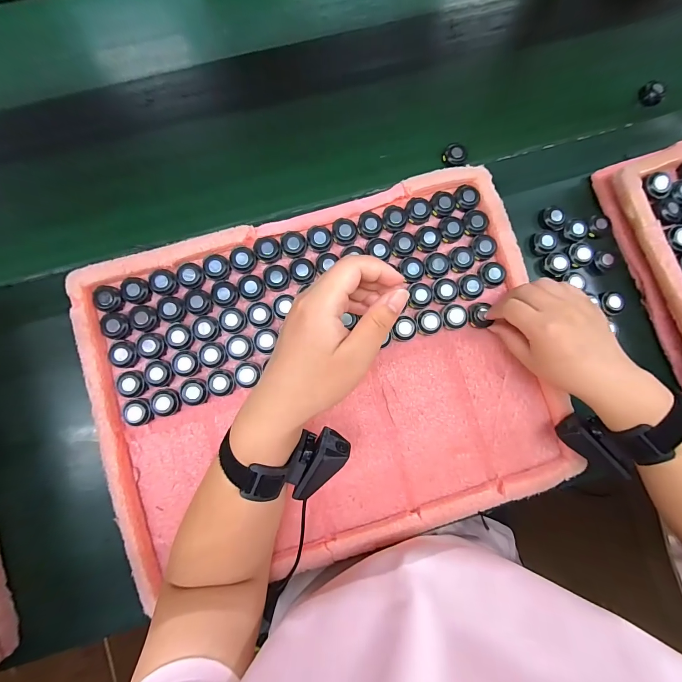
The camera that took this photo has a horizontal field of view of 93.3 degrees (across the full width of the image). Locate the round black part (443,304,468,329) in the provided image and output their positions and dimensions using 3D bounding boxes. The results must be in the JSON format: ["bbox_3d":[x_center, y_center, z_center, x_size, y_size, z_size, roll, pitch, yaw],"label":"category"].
[{"bbox_3d":[0.132,-0.029,0.373,0.027,0.013,0.030,23,82,2],"label":"round black part"}]

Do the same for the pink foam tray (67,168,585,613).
[{"bbox_3d":[-0.012,0.040,0.360,0.482,0.038,0.373,-17,82,-4],"label":"pink foam tray"}]

